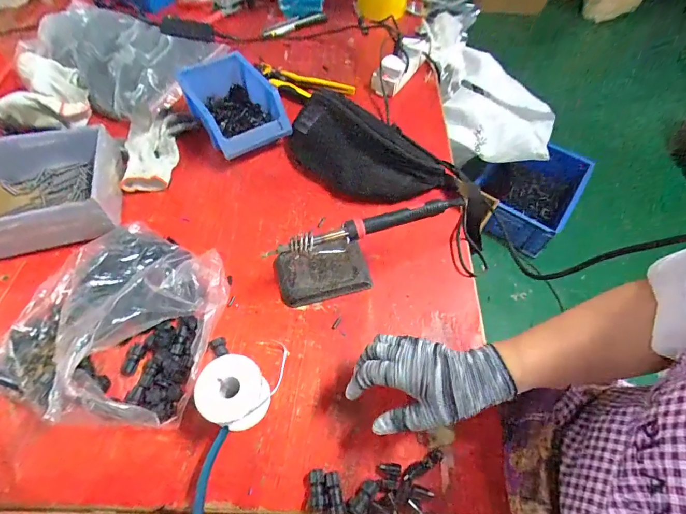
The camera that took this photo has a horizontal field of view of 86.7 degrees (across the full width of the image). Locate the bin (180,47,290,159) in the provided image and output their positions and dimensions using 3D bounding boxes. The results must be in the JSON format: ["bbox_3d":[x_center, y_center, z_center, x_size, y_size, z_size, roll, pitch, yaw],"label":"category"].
[{"bbox_3d":[-0.188,-0.256,0.615,0.119,0.079,0.197,-29,64,-20],"label":"bin"}]

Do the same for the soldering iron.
[{"bbox_3d":[0.031,-0.034,0.434,0.242,0.032,0.028,-11,59,-10],"label":"soldering iron"}]

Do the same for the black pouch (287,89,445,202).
[{"bbox_3d":[0.033,-0.167,0.569,0.255,0.093,0.095,23,59,11],"label":"black pouch"}]

